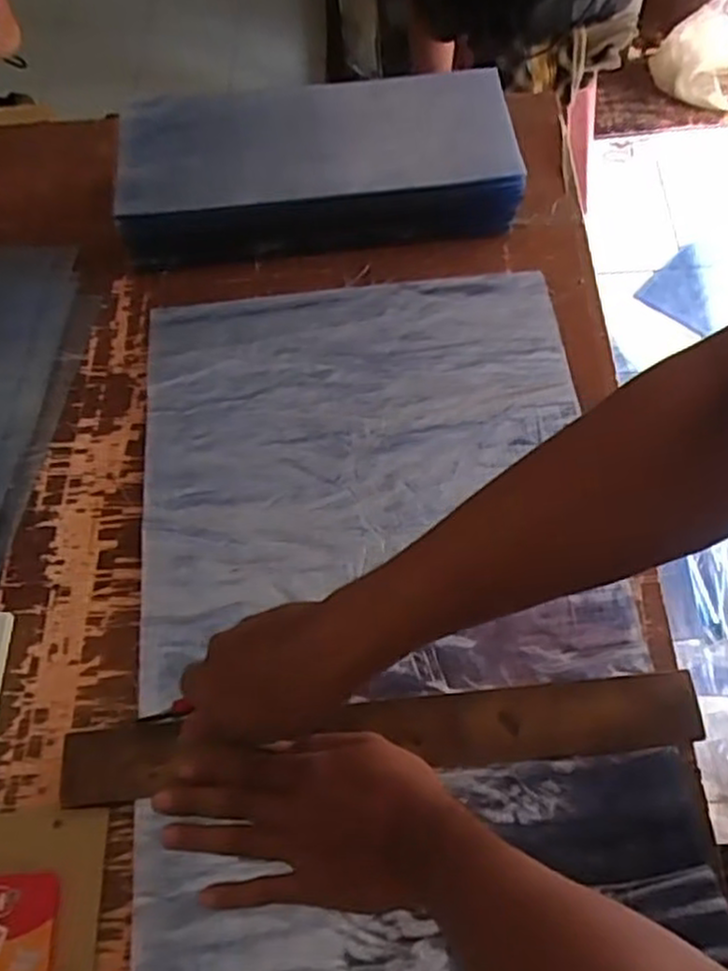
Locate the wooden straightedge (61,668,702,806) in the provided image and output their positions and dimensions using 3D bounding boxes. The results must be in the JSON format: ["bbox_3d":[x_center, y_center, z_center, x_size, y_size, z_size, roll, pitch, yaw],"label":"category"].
[{"bbox_3d":[0.011,0.173,0.512,0.435,0.014,0.049,-6,70,-1],"label":"wooden straightedge"}]

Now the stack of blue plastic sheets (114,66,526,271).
[{"bbox_3d":[-0.044,-0.317,0.735,0.379,0.091,0.166,-7,62,0],"label":"stack of blue plastic sheets"}]

